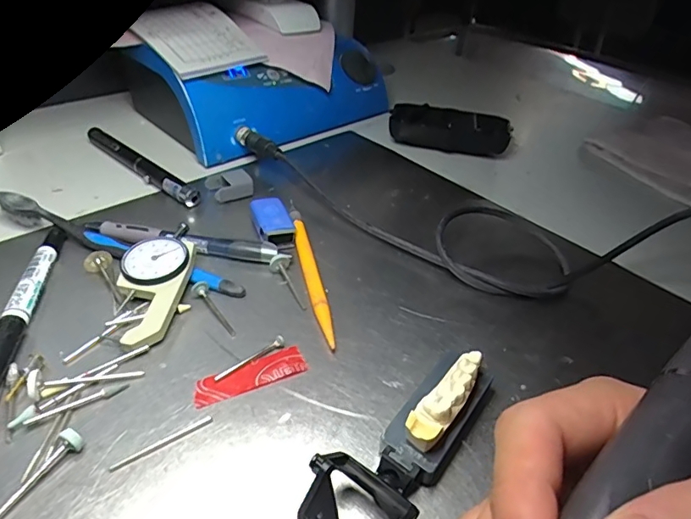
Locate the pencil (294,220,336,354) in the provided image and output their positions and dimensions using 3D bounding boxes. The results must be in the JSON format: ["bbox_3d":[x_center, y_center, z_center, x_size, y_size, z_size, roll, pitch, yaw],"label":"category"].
[{"bbox_3d":[-0.019,0.012,0.294,0.010,0.010,0.109,-5,39,-12],"label":"pencil"}]

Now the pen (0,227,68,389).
[{"bbox_3d":[-0.172,0.024,0.259,0.016,0.013,0.132,-3,39,-10],"label":"pen"}]

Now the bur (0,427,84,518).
[{"bbox_3d":[-0.124,0.086,0.187,0.009,0.009,0.047,24,42,23],"label":"bur"}]

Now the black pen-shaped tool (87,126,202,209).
[{"bbox_3d":[-0.165,-0.075,0.387,0.144,0.013,0.015,31,45,29],"label":"black pen-shaped tool"}]

